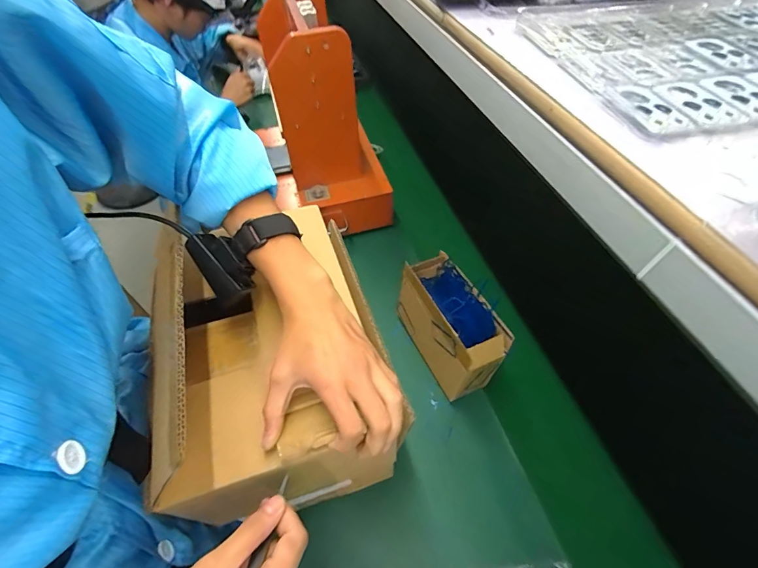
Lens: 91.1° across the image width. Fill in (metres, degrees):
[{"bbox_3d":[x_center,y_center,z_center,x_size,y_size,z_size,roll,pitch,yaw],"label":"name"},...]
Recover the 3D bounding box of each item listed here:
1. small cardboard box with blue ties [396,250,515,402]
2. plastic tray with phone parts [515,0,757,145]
[{"bbox_3d":[0.114,0.073,0.619,0.092,0.149,0.202,-23,56,-15],"label":"small cardboard box with blue ties"},{"bbox_3d":[0.327,-0.234,0.364,0.324,0.019,0.282,-10,53,-5],"label":"plastic tray with phone parts"}]

